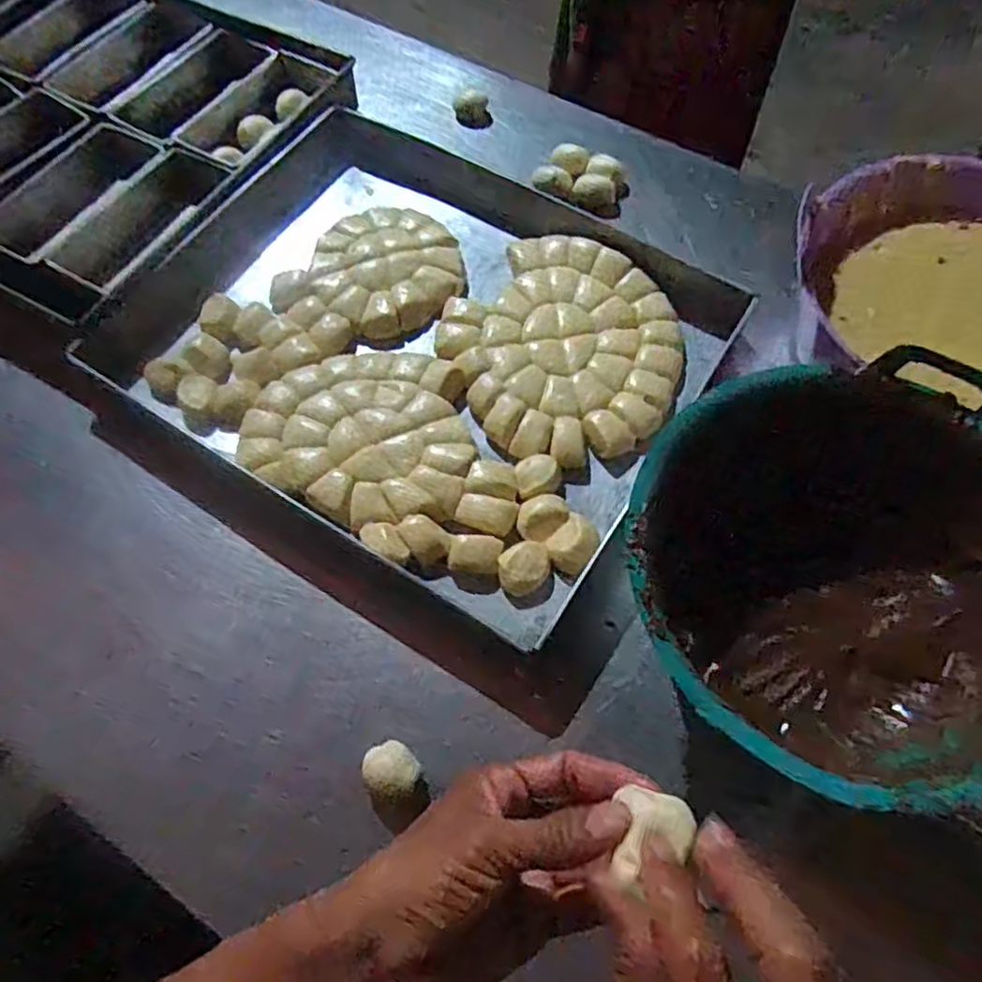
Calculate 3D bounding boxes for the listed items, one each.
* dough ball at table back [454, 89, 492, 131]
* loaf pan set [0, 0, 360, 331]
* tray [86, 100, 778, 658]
[{"bbox_3d":[-0.021,-0.461,0.839,0.045,0.024,0.045,0,64,-1],"label":"dough ball at table back"},{"bbox_3d":[-0.465,-0.423,0.819,0.454,0.085,0.442,30,67,13],"label":"loaf pan set"},{"bbox_3d":[-0.071,-0.164,0.686,0.528,0.040,0.425,31,68,12],"label":"tray"}]

